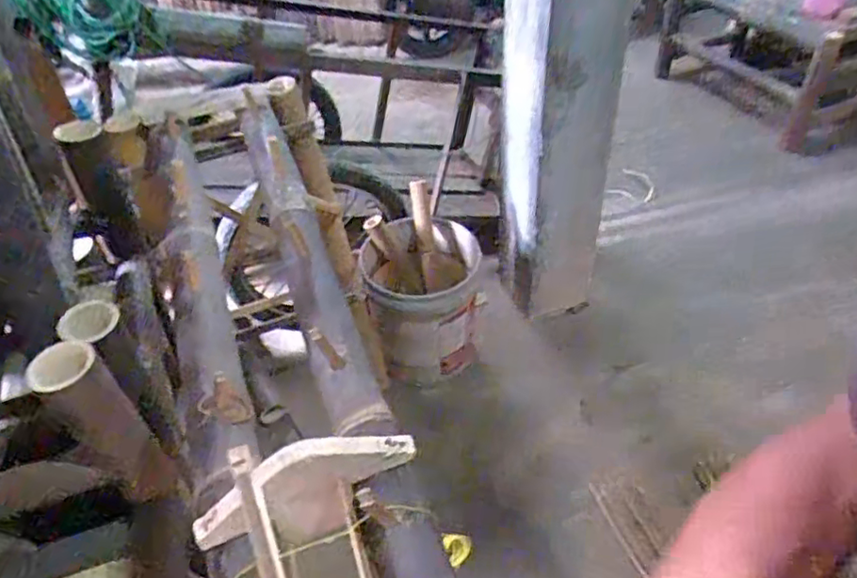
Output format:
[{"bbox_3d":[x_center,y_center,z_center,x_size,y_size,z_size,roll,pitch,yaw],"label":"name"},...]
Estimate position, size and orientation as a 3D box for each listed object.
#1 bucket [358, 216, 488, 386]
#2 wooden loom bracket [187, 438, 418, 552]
[{"bbox_3d":[-0.004,0.036,1.715,0.323,0.350,0.307,-5,44,0],"label":"bucket"},{"bbox_3d":[-0.103,0.175,0.543,0.190,0.114,0.029,-17,46,-12],"label":"wooden loom bracket"}]

